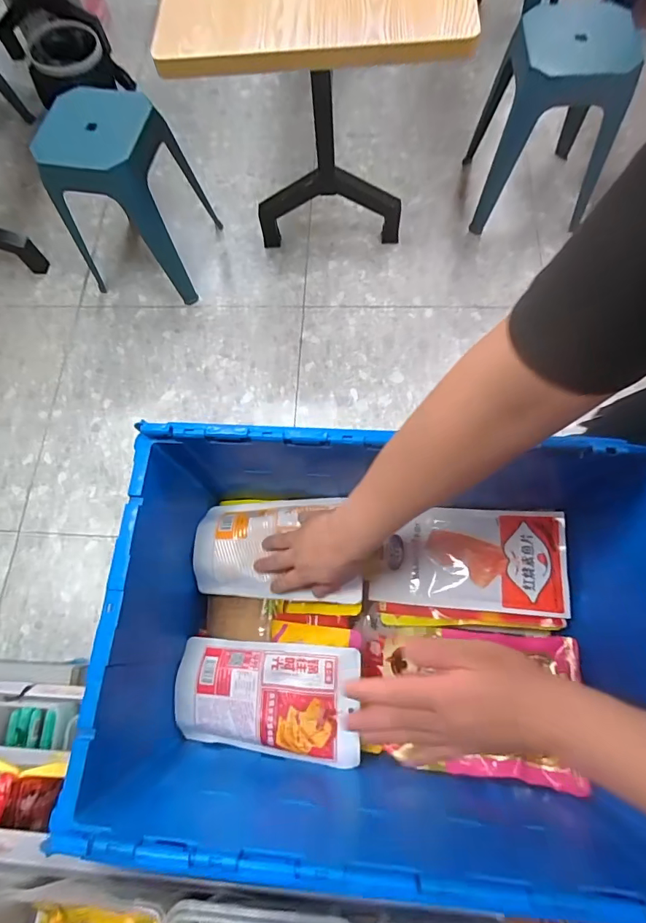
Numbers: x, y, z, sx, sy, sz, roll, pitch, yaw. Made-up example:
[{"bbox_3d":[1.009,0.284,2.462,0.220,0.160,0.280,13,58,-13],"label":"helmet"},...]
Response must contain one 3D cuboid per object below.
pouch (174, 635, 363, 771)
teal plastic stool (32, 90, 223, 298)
[{"bbox_3d":[-0.078,0.310,0.581,0.244,0.025,0.140,1,84,11],"label":"pouch"},{"bbox_3d":[-0.556,-0.755,1.269,0.325,0.442,0.302,9,72,7],"label":"teal plastic stool"}]

